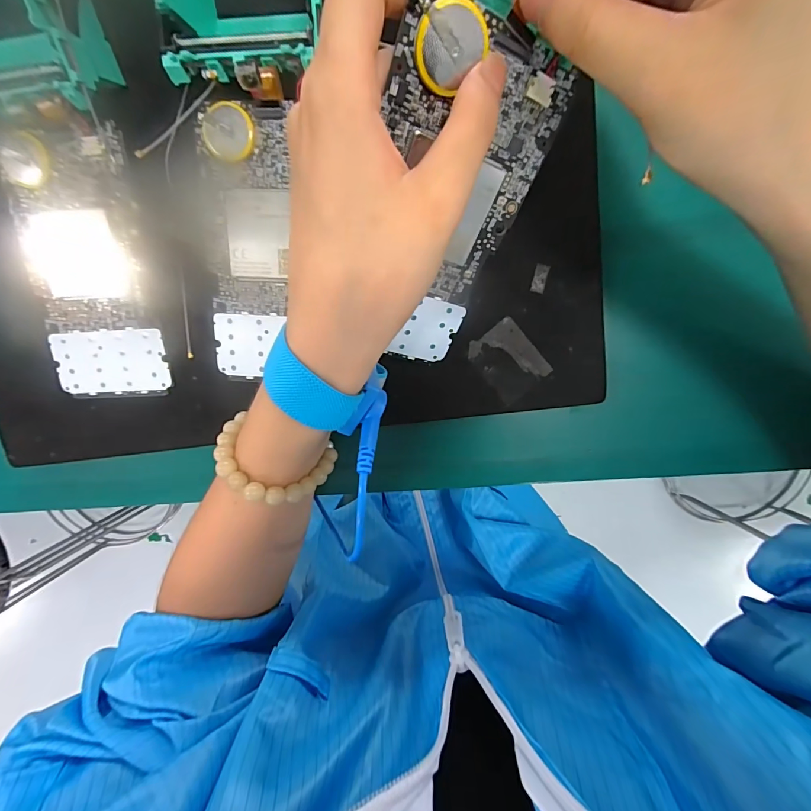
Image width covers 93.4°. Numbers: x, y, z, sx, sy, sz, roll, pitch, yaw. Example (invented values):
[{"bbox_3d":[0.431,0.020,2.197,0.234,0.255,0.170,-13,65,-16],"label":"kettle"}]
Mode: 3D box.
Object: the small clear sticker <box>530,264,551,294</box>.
[{"bbox_3d":[0.070,-0.066,0.197,0.007,0.004,0.014,13,99,0],"label":"small clear sticker"}]

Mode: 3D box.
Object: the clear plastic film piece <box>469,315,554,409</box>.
[{"bbox_3d":[0.056,-0.024,0.208,0.030,0.004,0.039,-41,95,7],"label":"clear plastic film piece"}]

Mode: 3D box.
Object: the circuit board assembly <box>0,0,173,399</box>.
[{"bbox_3d":[-0.168,-0.099,0.178,0.071,0.045,0.197,-3,98,3],"label":"circuit board assembly"}]

